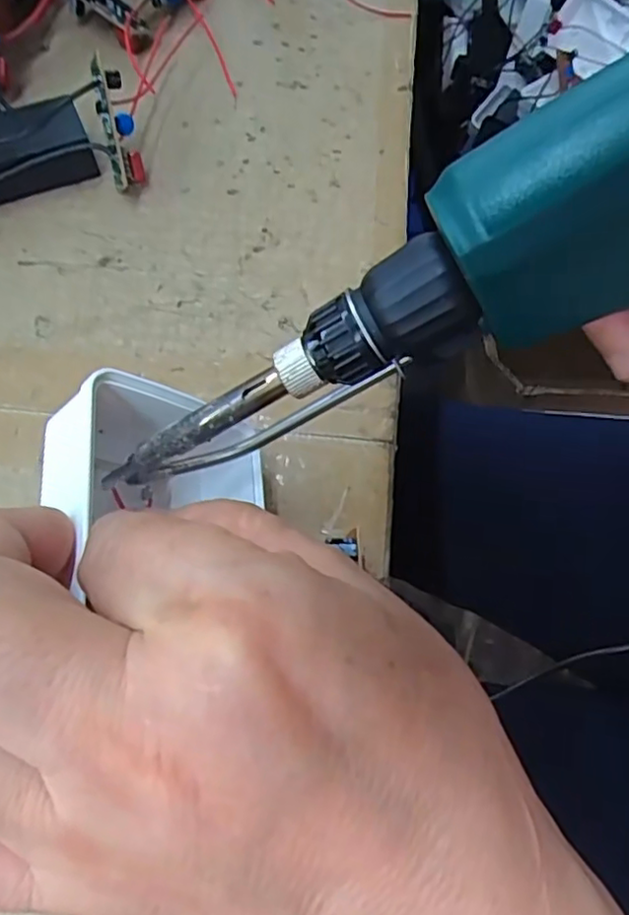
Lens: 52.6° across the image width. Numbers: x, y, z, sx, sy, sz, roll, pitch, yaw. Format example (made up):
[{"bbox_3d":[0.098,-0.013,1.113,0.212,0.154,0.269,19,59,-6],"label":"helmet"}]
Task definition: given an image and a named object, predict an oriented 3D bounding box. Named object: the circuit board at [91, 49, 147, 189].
[{"bbox_3d":[-0.075,-0.126,0.241,0.011,0.013,0.043,-12,107,-5],"label":"circuit board"}]

